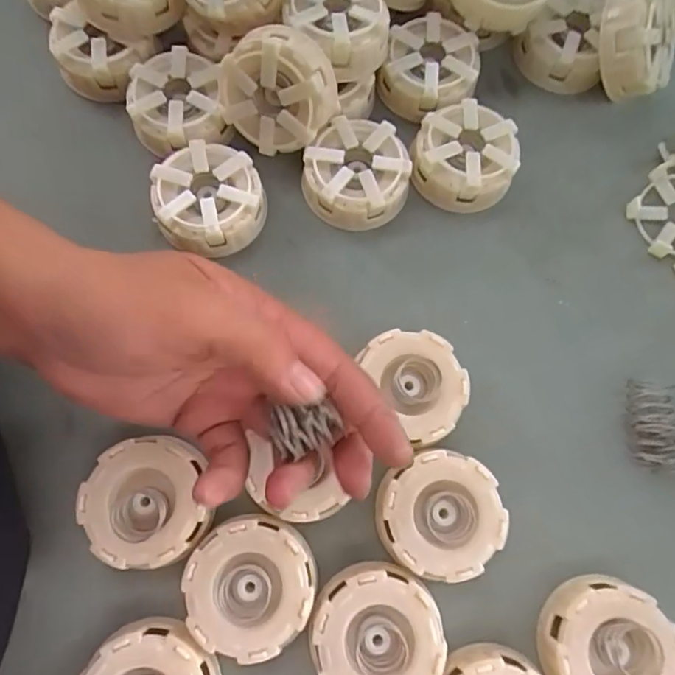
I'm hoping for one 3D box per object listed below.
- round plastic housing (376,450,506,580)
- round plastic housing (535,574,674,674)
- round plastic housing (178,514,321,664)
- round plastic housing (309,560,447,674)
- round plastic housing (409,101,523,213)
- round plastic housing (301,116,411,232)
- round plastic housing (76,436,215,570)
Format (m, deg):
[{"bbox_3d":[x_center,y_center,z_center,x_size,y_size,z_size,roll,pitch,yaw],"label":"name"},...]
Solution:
[{"bbox_3d":[0.051,0.089,0.268,0.060,0.021,0.058,-9,75,-2],"label":"round plastic housing"},{"bbox_3d":[0.129,0.148,0.254,0.060,0.024,0.059,0,75,0],"label":"round plastic housing"},{"bbox_3d":[-0.041,0.119,0.258,0.060,0.021,0.060,-12,75,-3],"label":"round plastic housing"},{"bbox_3d":[0.019,0.142,0.254,0.058,0.022,0.061,-10,75,-2],"label":"round plastic housing"},{"bbox_3d":[0.075,-0.106,0.310,0.058,0.024,0.053,0,75,0],"label":"round plastic housing"},{"bbox_3d":[0.011,-0.094,0.309,0.059,0.030,0.054,0,75,0],"label":"round plastic housing"},{"bbox_3d":[-0.094,0.081,0.262,0.056,0.021,0.059,0,75,0],"label":"round plastic housing"}]

